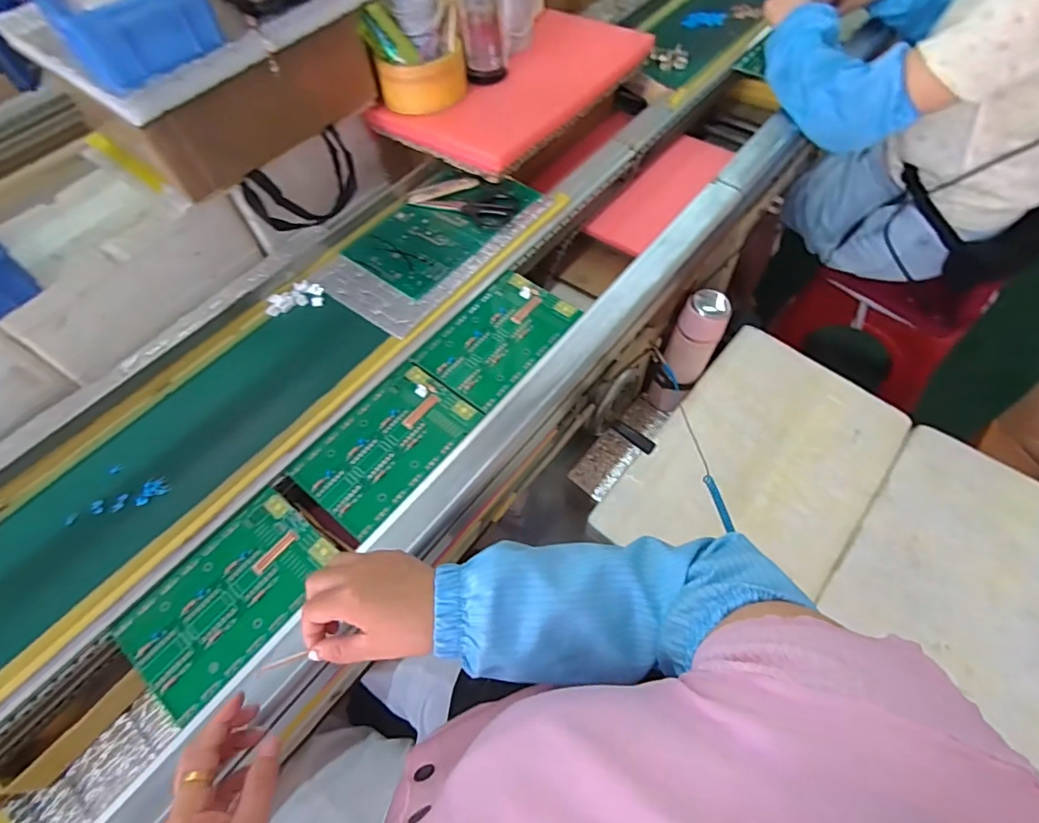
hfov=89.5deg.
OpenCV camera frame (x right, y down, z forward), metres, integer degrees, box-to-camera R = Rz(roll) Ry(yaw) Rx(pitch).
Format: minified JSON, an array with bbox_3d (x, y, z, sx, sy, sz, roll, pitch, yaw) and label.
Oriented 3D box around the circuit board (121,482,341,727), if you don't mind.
[{"bbox_3d":[-0.267,0.171,0.488,0.114,0.009,0.181,32,67,19],"label":"circuit board"}]

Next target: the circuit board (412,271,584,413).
[{"bbox_3d":[-0.024,-0.089,0.622,0.114,0.006,0.177,35,68,20],"label":"circuit board"}]

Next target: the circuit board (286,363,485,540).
[{"bbox_3d":[-0.139,0.035,0.558,0.113,0.005,0.179,36,68,20],"label":"circuit board"}]

